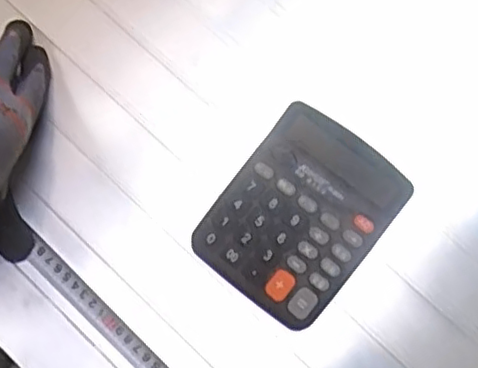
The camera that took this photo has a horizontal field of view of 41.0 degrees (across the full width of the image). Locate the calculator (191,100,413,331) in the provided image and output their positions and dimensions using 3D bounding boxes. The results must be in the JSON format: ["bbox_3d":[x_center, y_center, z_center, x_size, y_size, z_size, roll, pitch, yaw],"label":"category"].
[{"bbox_3d":[0.047,0.024,0.494,0.113,0.036,0.144,38,81,8],"label":"calculator"}]

